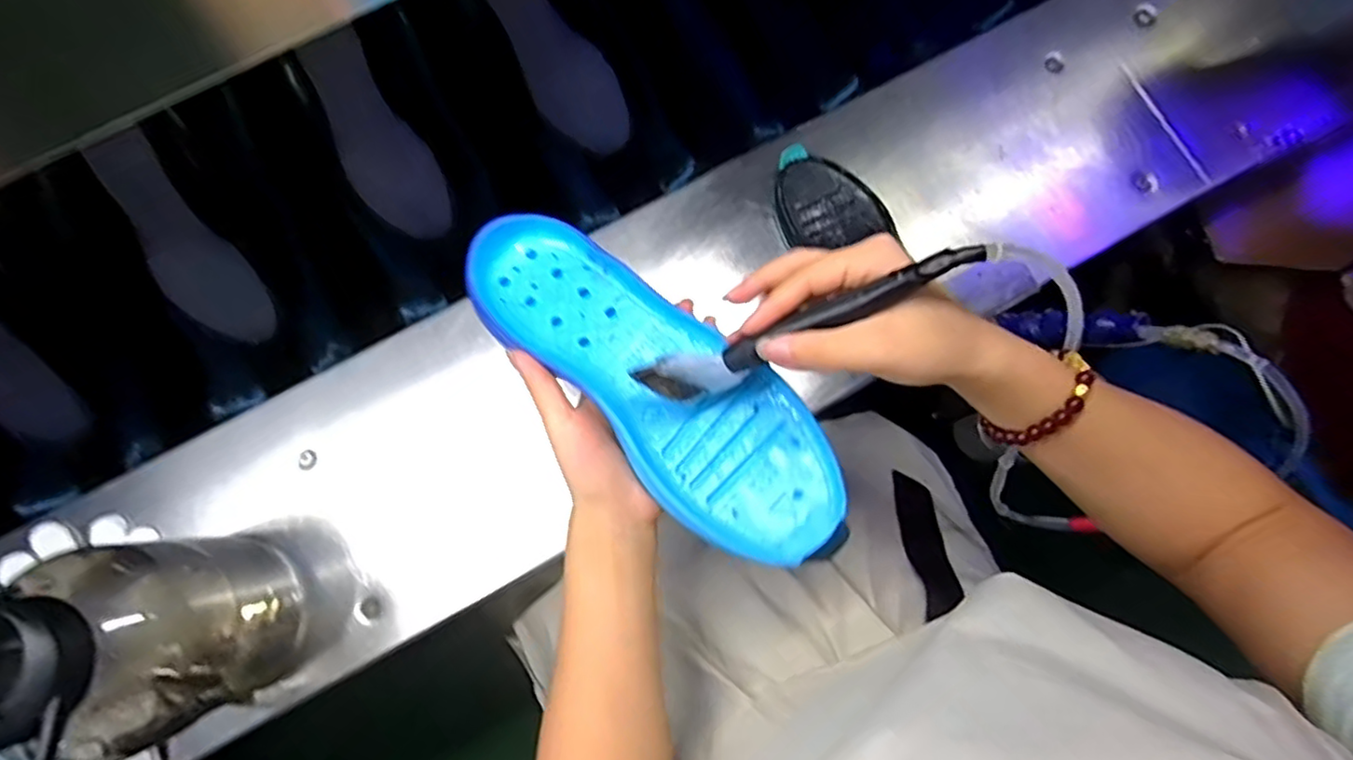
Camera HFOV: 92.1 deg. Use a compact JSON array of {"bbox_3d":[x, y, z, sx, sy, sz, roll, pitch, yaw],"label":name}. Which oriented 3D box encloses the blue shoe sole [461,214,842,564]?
[{"bbox_3d":[-0.013,-0.003,0.373,0.251,0.025,0.090,42,80,12],"label":"blue shoe sole"}]

